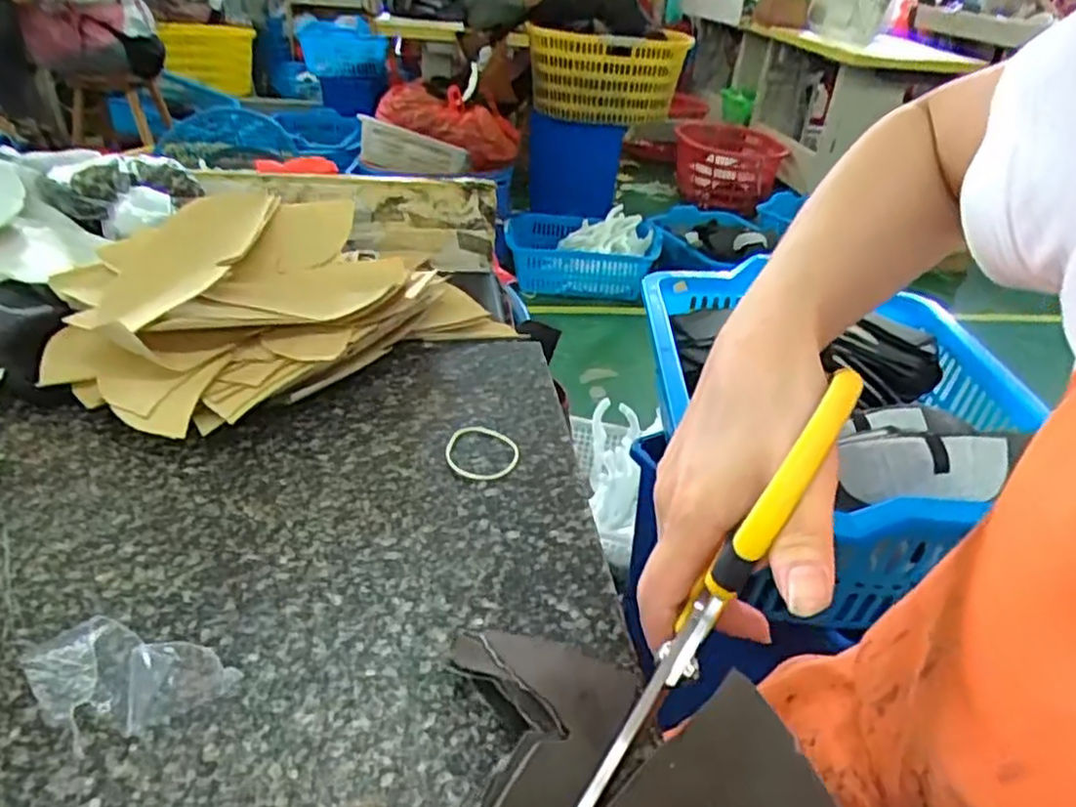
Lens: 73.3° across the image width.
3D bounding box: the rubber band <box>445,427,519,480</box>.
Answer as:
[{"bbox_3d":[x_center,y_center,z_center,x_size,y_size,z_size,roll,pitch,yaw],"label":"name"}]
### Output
[{"bbox_3d":[-0.033,0.027,0.424,0.042,0.004,0.049,-2,33,-12],"label":"rubber band"}]

